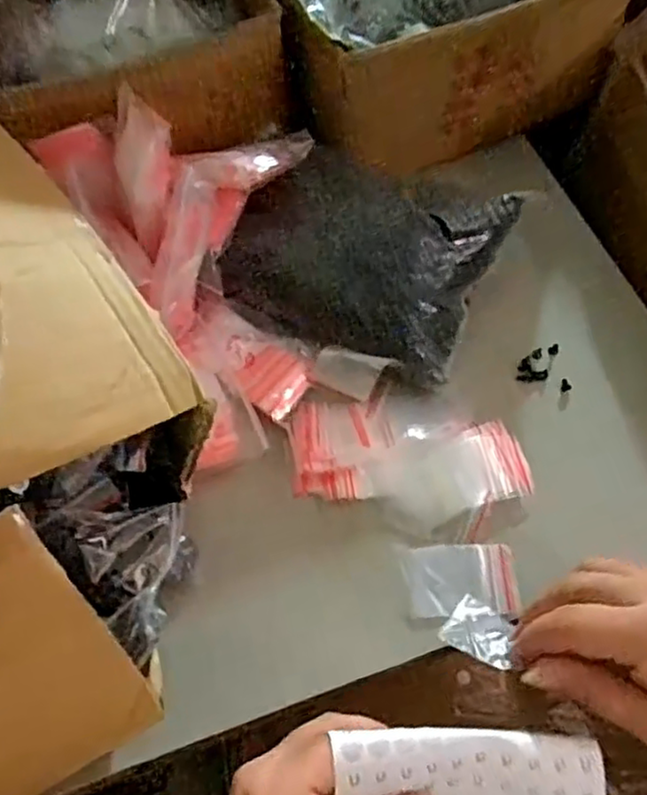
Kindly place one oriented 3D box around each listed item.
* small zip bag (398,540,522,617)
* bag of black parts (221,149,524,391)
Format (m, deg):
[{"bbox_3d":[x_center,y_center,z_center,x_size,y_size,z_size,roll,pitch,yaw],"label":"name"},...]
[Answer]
[{"bbox_3d":[0.079,0.106,0.390,0.063,0.004,0.040,-5,64,2],"label":"small zip bag"},{"bbox_3d":[0.018,-0.090,0.452,0.167,0.075,0.111,17,64,9],"label":"bag of black parts"}]

